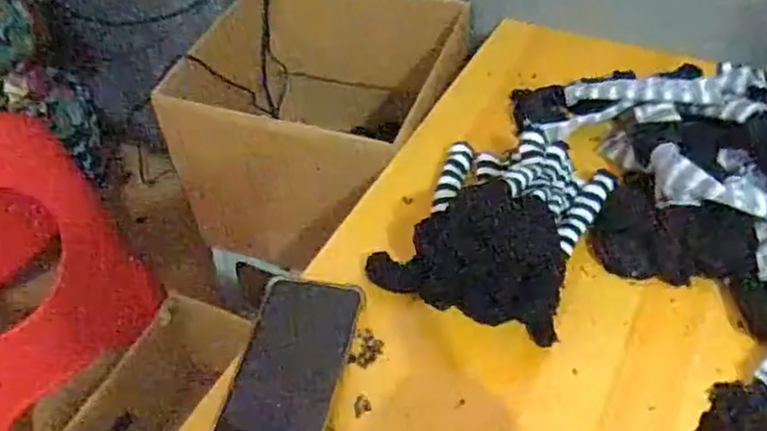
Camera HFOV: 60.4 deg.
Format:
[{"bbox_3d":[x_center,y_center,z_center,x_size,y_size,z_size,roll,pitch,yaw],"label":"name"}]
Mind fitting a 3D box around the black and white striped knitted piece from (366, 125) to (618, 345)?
[{"bbox_3d":[0.091,-0.007,0.537,0.153,0.068,0.180,18,50,21],"label":"black and white striped knitted piece"}]

